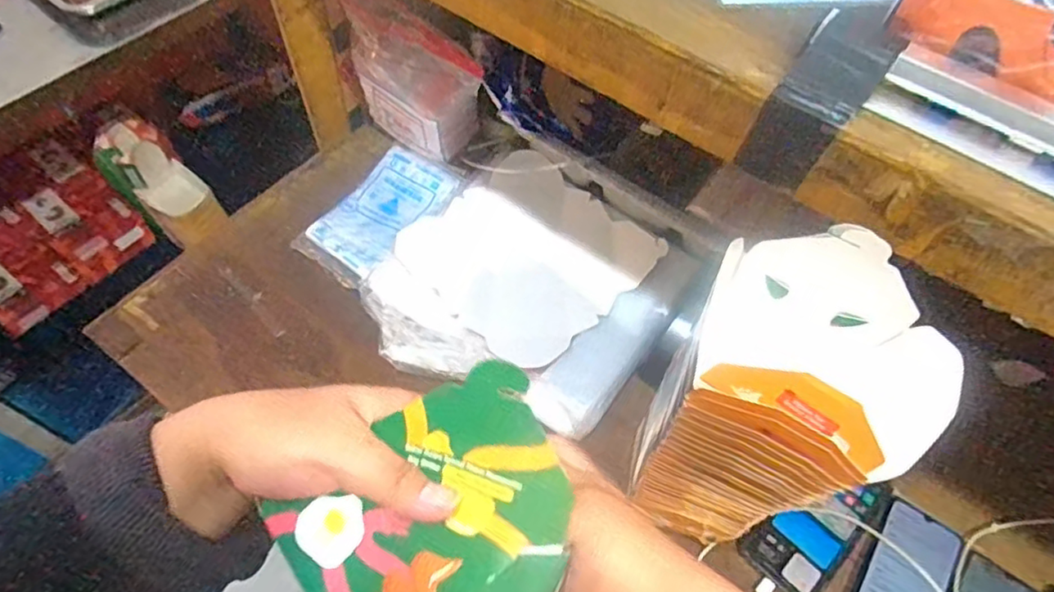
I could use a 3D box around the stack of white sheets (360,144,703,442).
[{"bbox_3d":[-0.002,-0.010,0.746,0.314,0.037,0.313,33,62,16],"label":"stack of white sheets"}]

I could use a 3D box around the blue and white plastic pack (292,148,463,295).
[{"bbox_3d":[-0.185,-0.105,0.796,0.113,0.014,0.203,34,66,14],"label":"blue and white plastic pack"}]

